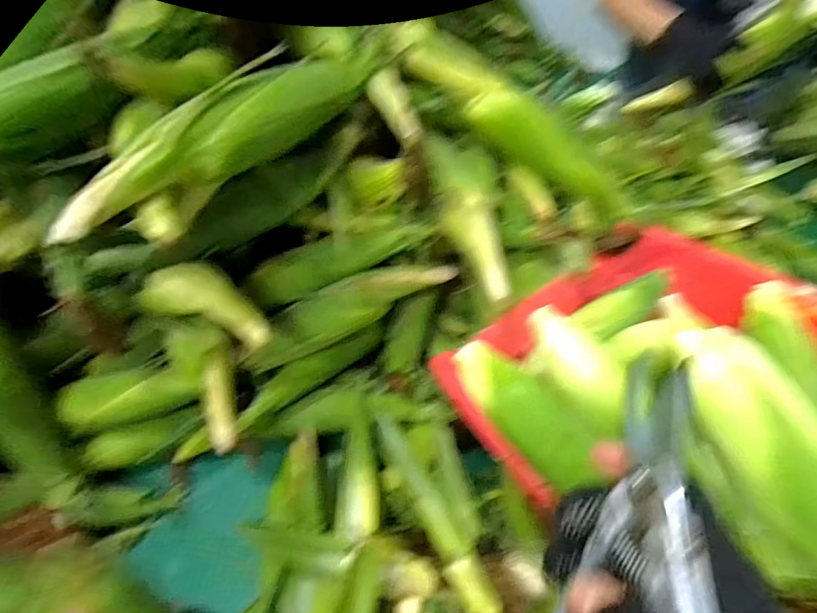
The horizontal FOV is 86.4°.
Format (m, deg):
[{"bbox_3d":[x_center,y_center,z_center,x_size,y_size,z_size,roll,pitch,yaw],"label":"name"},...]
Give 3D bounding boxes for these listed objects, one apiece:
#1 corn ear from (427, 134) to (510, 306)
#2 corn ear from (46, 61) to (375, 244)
[{"bbox_3d":[0.081,-0.119,0.523,0.093,0.053,0.241,-8,68,-6],"label":"corn ear"},{"bbox_3d":[-0.157,-0.158,0.415,0.055,0.085,0.336,38,61,26],"label":"corn ear"}]

